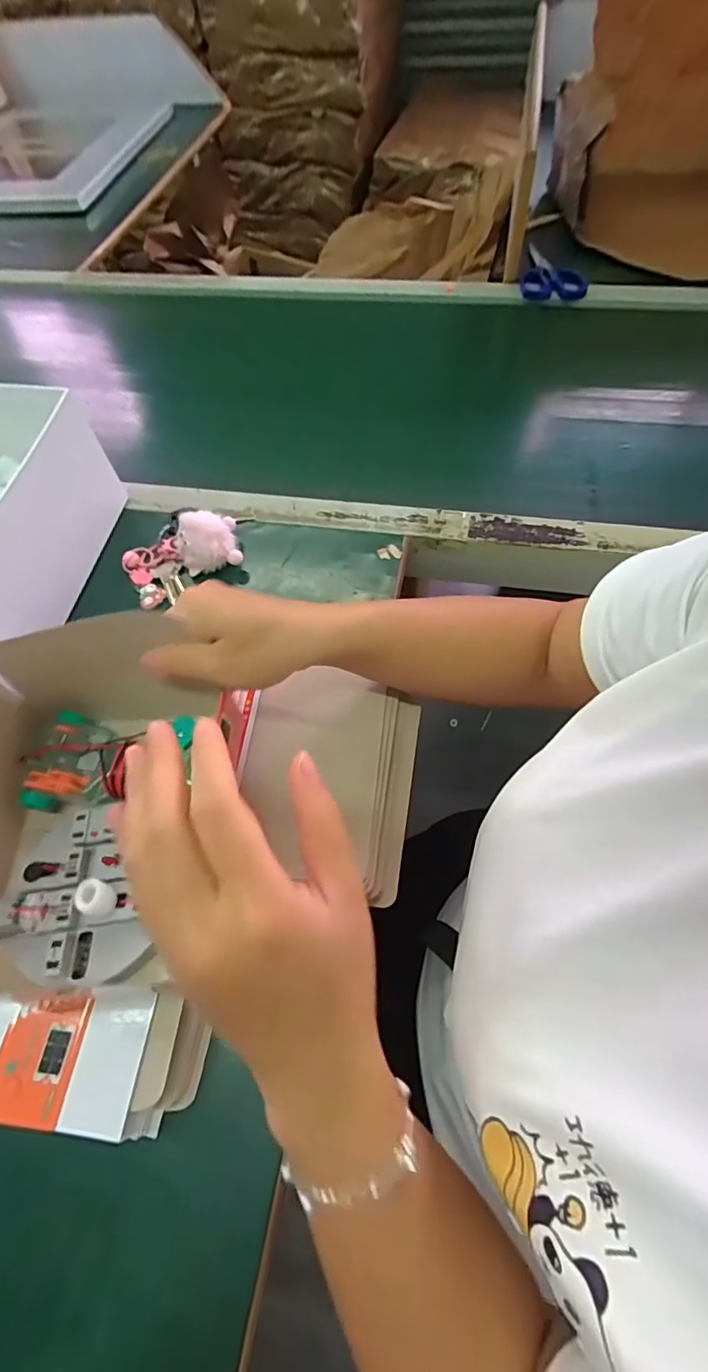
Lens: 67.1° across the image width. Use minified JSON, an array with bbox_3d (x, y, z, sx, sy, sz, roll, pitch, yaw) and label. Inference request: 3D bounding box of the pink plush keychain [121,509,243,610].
[{"bbox_3d":[-0.161,-0.128,0.495,0.109,0.041,0.081,-26,63,-11],"label":"pink plush keychain"}]

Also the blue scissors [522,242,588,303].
[{"bbox_3d":[0.276,-0.573,0.735,0.084,0.012,0.153,9,62,8],"label":"blue scissors"}]

